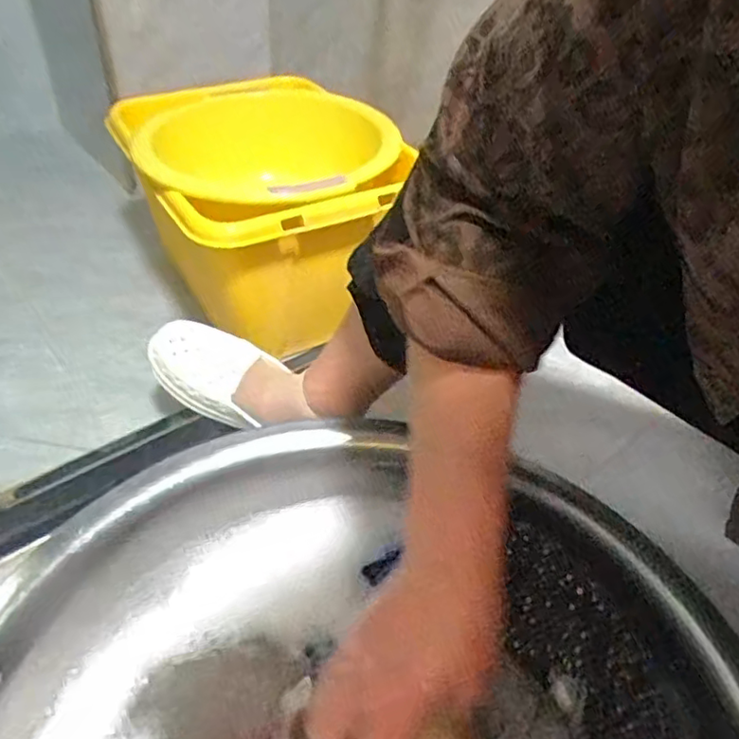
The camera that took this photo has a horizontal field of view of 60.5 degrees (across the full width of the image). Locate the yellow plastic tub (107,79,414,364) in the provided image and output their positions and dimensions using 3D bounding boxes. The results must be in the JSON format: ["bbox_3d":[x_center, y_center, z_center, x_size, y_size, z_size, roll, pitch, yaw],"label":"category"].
[{"bbox_3d":[-0.102,-0.224,0.888,0.385,0.252,0.347,-17,45,-22],"label":"yellow plastic tub"}]

